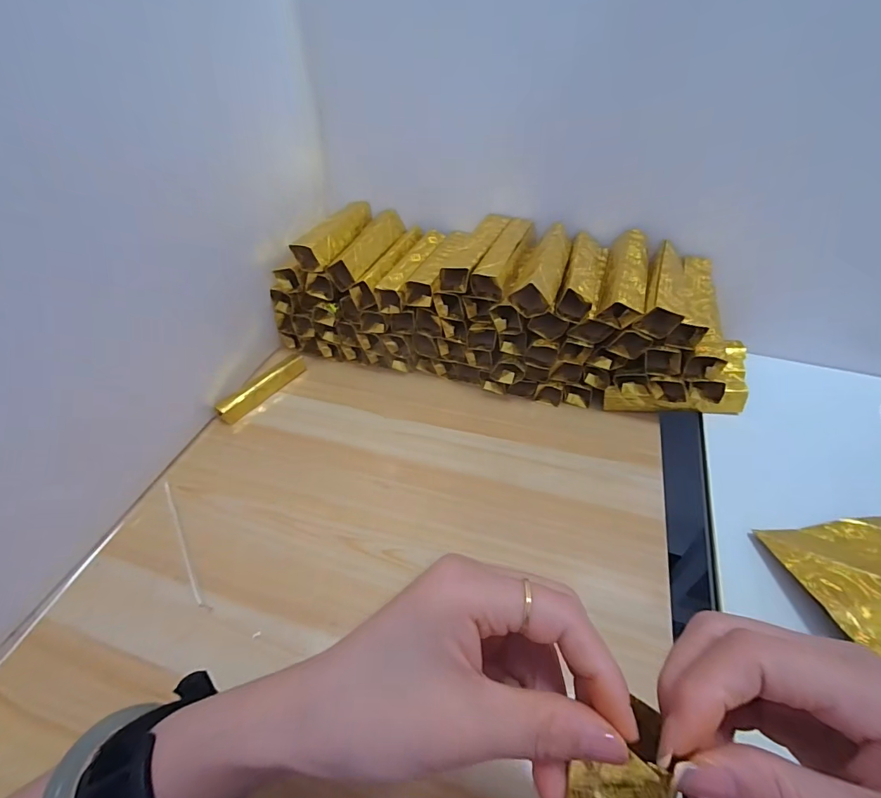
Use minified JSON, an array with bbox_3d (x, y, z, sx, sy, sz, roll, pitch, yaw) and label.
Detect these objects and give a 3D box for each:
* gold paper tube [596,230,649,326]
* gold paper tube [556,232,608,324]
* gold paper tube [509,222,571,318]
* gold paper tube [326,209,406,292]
[{"bbox_3d":[0.183,-0.122,0.421,0.037,0.035,0.136,13,47,16],"label":"gold paper tube"},{"bbox_3d":[0.145,-0.125,0.431,0.036,0.034,0.124,13,47,16],"label":"gold paper tube"},{"bbox_3d":[0.104,-0.130,0.427,0.038,0.036,0.128,13,47,16],"label":"gold paper tube"},{"bbox_3d":[-0.082,-0.175,0.493,0.034,0.033,0.136,42,47,-17],"label":"gold paper tube"}]

